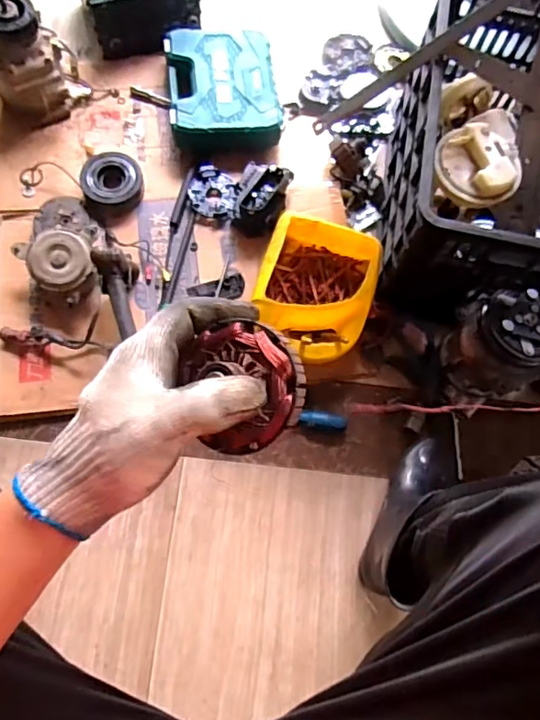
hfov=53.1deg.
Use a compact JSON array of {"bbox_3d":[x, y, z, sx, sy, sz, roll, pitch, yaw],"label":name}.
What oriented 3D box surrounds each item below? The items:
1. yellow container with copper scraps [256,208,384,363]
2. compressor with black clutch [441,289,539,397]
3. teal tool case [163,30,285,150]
[{"bbox_3d":[0.073,-0.109,0.869,0.181,0.074,0.228,14,71,1],"label":"yellow container with copper scraps"},{"bbox_3d":[0.344,-0.023,0.808,0.124,0.168,0.128,12,71,0],"label":"compressor with black clutch"},{"bbox_3d":[-0.088,-0.506,1.023,0.201,0.067,0.253,-6,68,-3],"label":"teal tool case"}]

